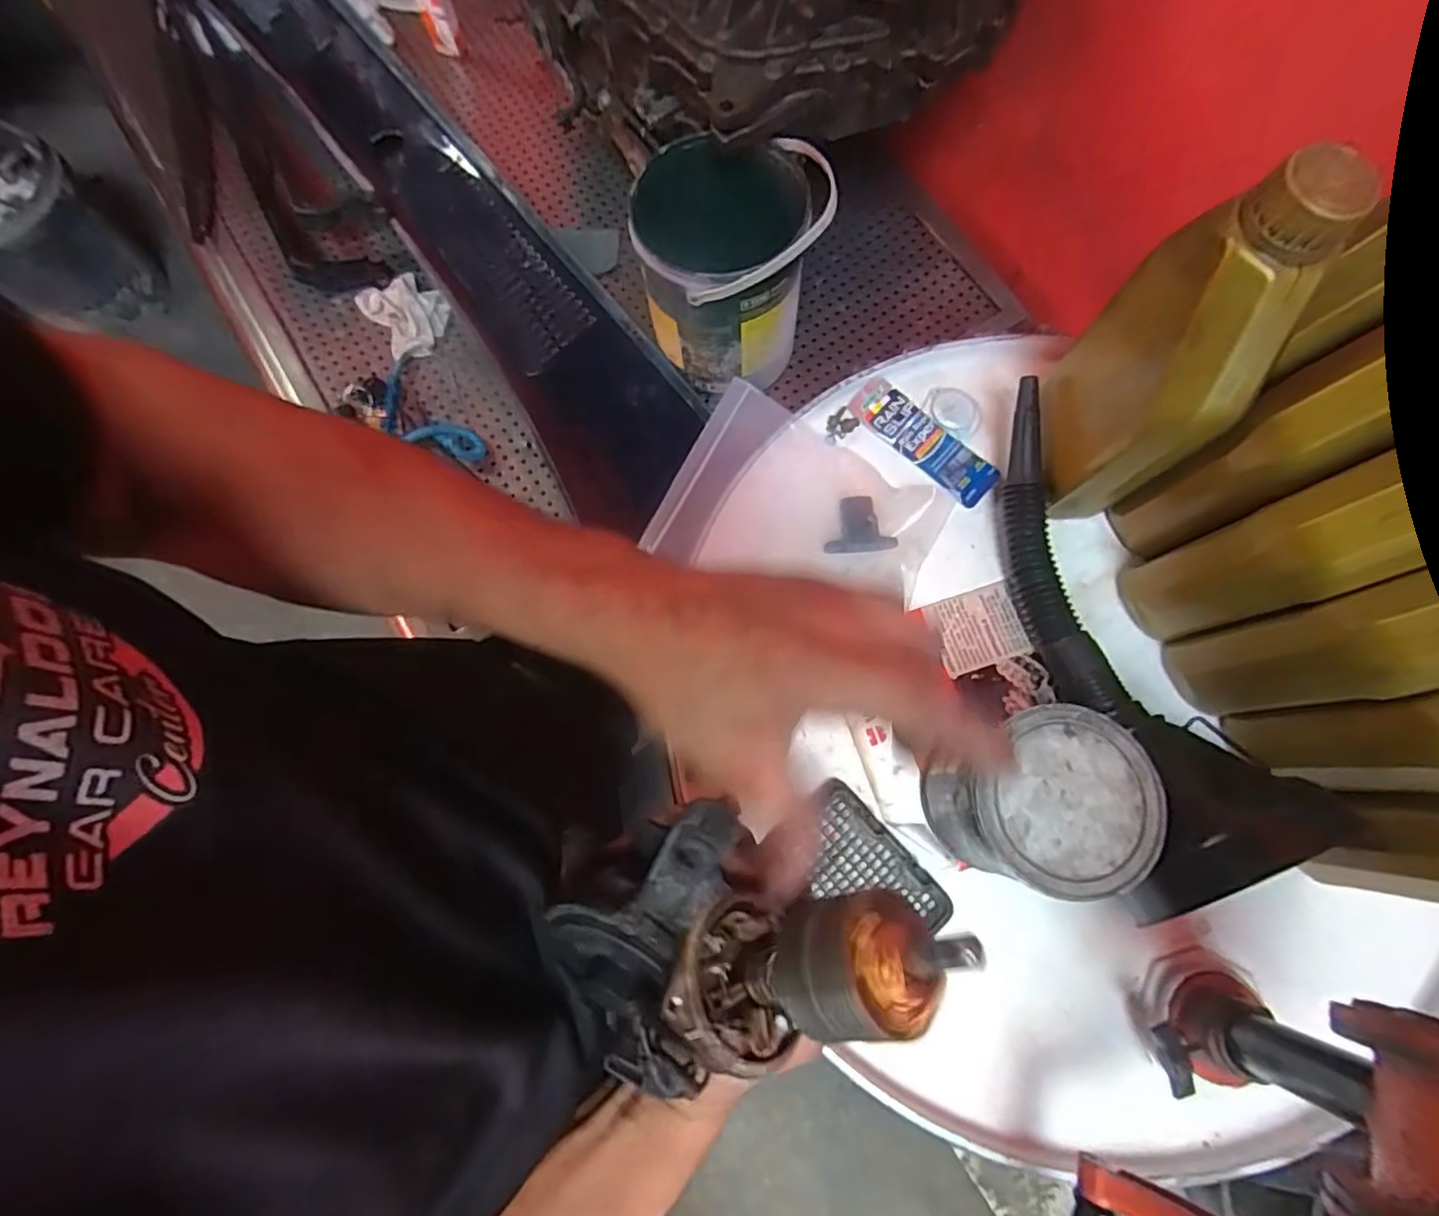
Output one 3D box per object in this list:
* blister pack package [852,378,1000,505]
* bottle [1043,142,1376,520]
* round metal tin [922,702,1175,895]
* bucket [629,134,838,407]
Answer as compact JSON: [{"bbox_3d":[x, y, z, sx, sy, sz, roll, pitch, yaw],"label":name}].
[{"bbox_3d":[0.162,-0.132,0.509,0.128,0.009,0.048,40,78,9],"label":"blister pack package"},{"bbox_3d":[0.266,-0.145,0.379,0.055,0.209,0.102,4,75,0],"label":"bottle"},{"bbox_3d":[0.192,0.117,0.392,0.107,0.086,0.099,0,75,-1],"label":"round metal tin"},{"bbox_3d":[0.007,-0.361,0.672,0.176,0.193,0.163,0,75,-1],"label":"bucket"}]

